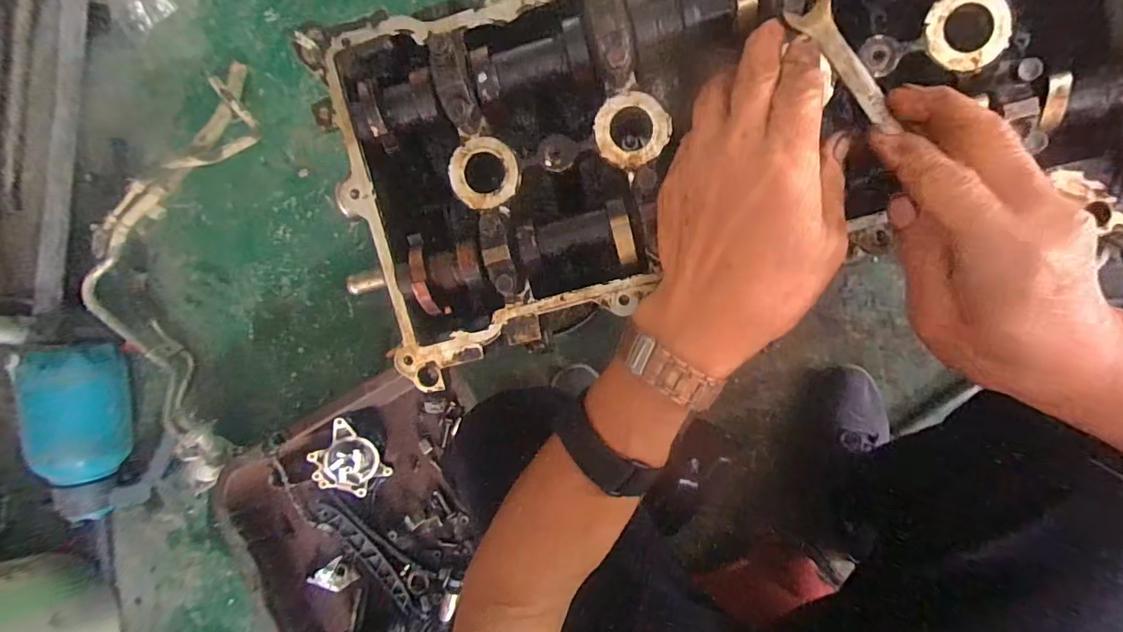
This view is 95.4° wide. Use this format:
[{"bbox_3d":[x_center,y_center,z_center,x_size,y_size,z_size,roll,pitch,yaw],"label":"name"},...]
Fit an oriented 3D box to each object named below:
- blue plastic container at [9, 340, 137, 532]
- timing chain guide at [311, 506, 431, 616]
[{"bbox_3d":[-0.757,0.189,0.787,0.121,0.104,0.294,8,101,9],"label":"blue plastic container"},{"bbox_3d":[-0.292,0.377,0.785,0.031,0.023,0.229,-44,81,3],"label":"timing chain guide"}]

